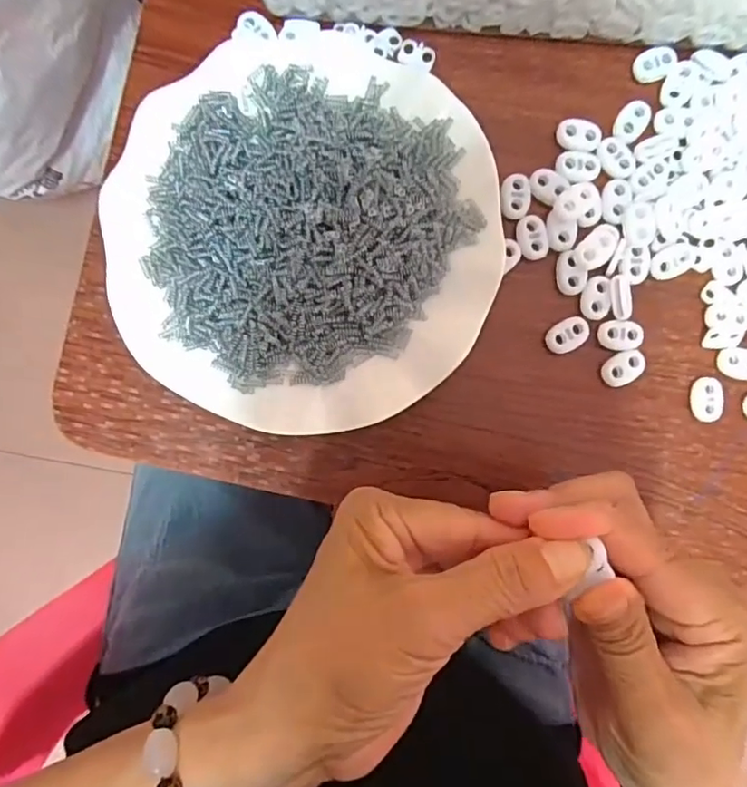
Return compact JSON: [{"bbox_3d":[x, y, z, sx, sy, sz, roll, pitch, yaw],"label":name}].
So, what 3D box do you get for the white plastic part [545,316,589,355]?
[{"bbox_3d":[0.100,-0.031,0.295,0.023,0.005,0.014,-33,93,0],"label":"white plastic part"}]

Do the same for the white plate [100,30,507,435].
[{"bbox_3d":[-0.032,-0.078,0.280,0.179,0.024,0.183,0,93,-2],"label":"white plate"}]

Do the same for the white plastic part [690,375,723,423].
[{"bbox_3d":[0.172,0.003,0.296,0.015,0.006,0.023,3,93,-2],"label":"white plastic part"}]

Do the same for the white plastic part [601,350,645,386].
[{"bbox_3d":[0.129,-0.014,0.295,0.023,0.006,0.016,-31,93,0],"label":"white plastic part"}]

